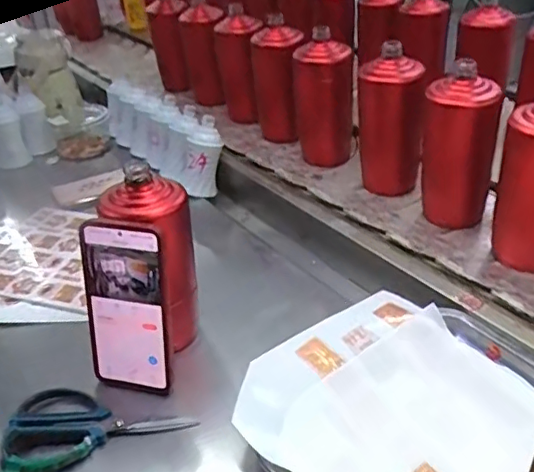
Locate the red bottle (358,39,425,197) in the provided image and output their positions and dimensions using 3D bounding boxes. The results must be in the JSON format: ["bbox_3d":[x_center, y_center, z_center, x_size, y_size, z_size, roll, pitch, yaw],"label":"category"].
[{"bbox_3d":[0.165,-0.149,0.783,0.083,0.201,0.081,0,34,9],"label":"red bottle"}]

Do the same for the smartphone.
[{"bbox_3d":[-0.132,0.067,0.536,0.087,0.161,0.013,8,20,19],"label":"smartphone"}]

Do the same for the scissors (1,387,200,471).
[{"bbox_3d":[-0.154,0.165,0.527,0.157,0.012,0.100,-16,35,-14],"label":"scissors"}]

